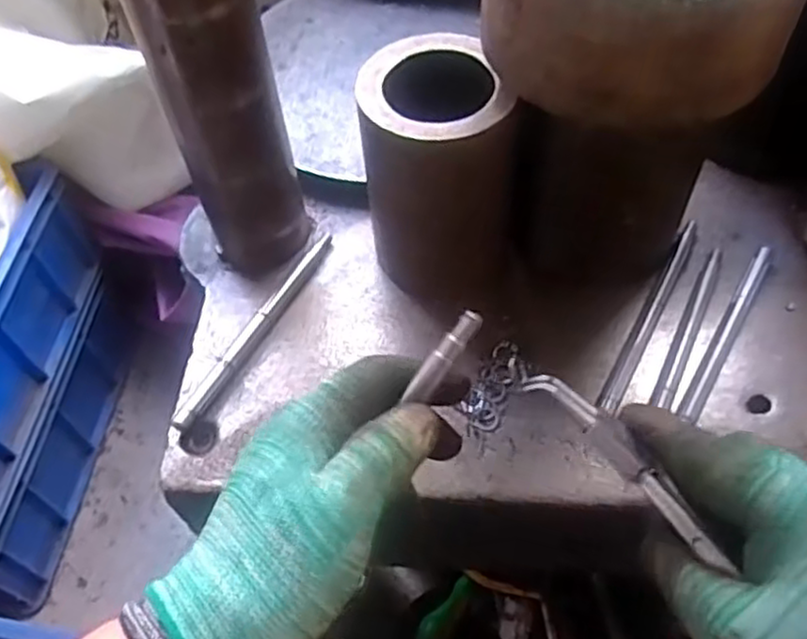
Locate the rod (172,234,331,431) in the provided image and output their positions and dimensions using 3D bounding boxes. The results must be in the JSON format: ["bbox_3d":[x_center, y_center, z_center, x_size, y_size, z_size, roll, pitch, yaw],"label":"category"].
[{"bbox_3d":[-0.091,0.002,0.458,0.012,0.008,0.161,22,59,18],"label":"rod"}]

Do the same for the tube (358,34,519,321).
[{"bbox_3d":[0.024,-0.083,0.432,0.091,0.139,0.095,-2,55,2],"label":"tube"}]

